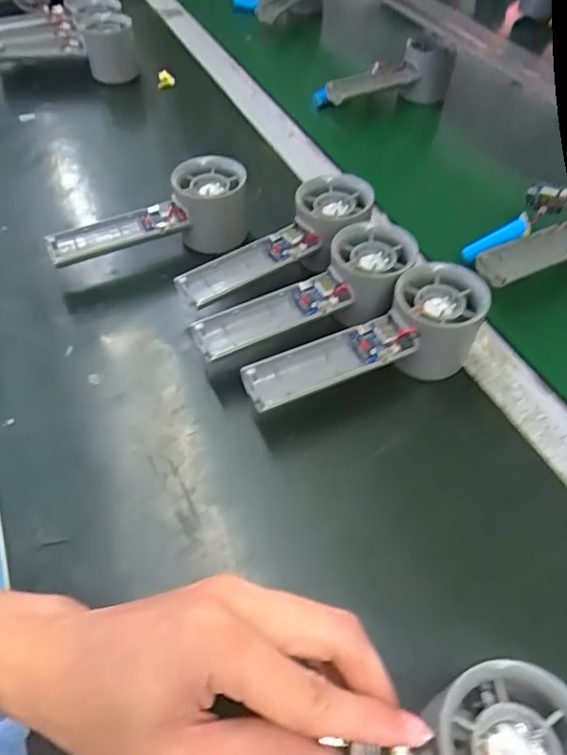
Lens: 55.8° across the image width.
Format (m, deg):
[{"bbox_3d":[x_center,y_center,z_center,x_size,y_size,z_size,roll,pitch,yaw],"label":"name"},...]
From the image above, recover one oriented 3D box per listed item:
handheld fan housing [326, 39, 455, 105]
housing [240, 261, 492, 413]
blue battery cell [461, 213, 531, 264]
[{"bbox_3d":[0.136,-0.346,0.626,0.192,0.064,0.050,-34,58,-26],"label":"handheld fan housing"},{"bbox_3d":[0.052,-0.022,0.344,0.161,0.061,0.058,-11,53,-10],"label":"housing"},{"bbox_3d":[0.168,-0.108,0.422,0.054,0.012,0.015,-26,48,18],"label":"blue battery cell"}]

